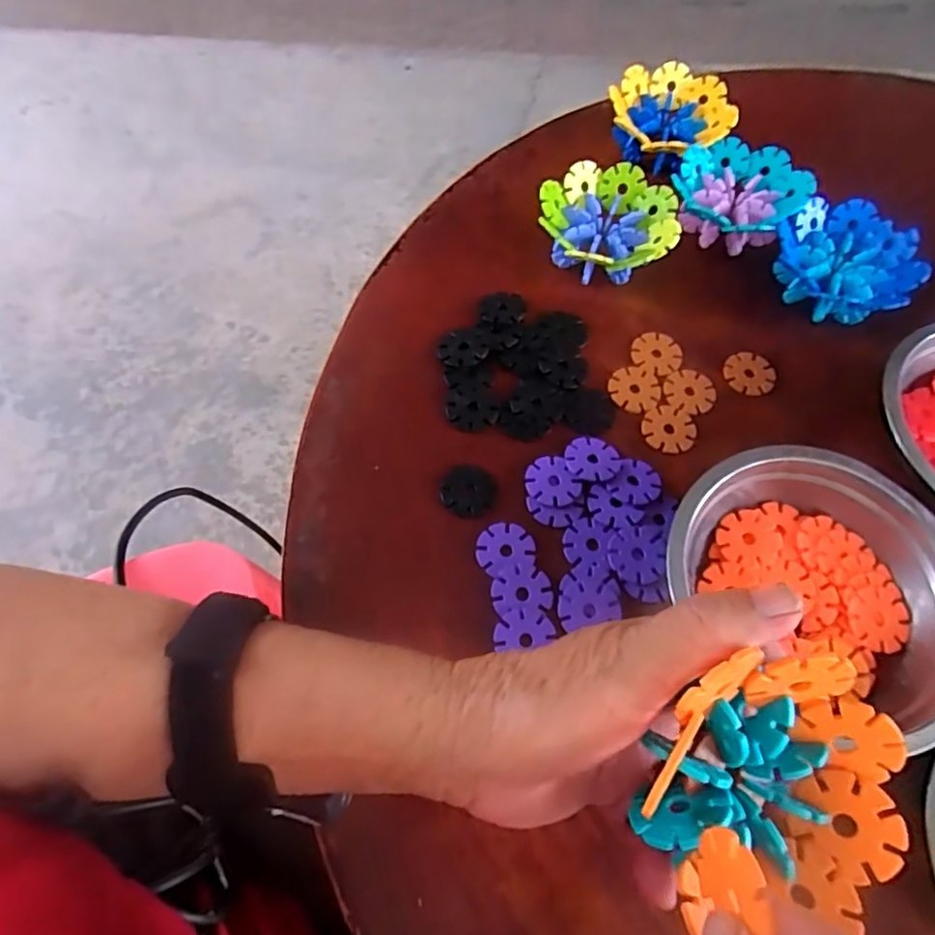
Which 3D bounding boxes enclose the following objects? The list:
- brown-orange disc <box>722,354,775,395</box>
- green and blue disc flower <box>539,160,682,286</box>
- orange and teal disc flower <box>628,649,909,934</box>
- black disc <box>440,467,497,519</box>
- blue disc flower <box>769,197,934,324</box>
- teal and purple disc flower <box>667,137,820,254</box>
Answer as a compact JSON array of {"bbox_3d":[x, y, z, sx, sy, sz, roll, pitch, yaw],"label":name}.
[{"bbox_3d":[0.180,-0.060,0.392,0.032,0.004,0.029,16,65,6],"label":"brown-orange disc"},{"bbox_3d":[0.094,-0.162,0.415,0.084,0.039,0.080,1,64,-2],"label":"green and blue disc flower"},{"bbox_3d":[0.093,0.094,0.182,0.080,0.046,0.072,9,70,3],"label":"orange and teal disc flower"},{"bbox_3d":[0.001,0.013,0.349,0.032,0.004,0.032,1,64,-2],"label":"black disc"},{"bbox_3d":[0.248,-0.131,0.403,0.074,0.036,0.080,1,64,-2],"label":"blue disc flower"},{"bbox_3d":[0.187,-0.188,0.428,0.083,0.039,0.078,1,64,-2],"label":"teal and purple disc flower"}]

